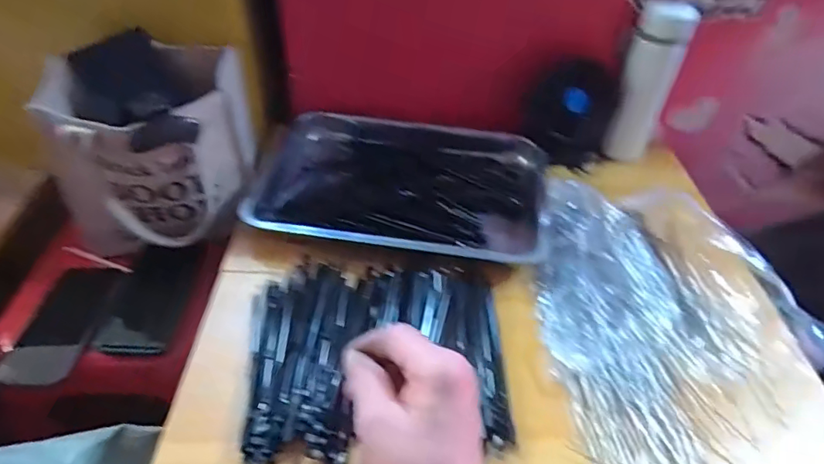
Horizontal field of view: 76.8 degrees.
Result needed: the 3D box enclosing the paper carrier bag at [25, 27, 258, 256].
[{"bbox_3d":[-0.310,-0.105,0.635,0.221,0.169,0.190,-11,45,-14],"label":"paper carrier bag"}]

